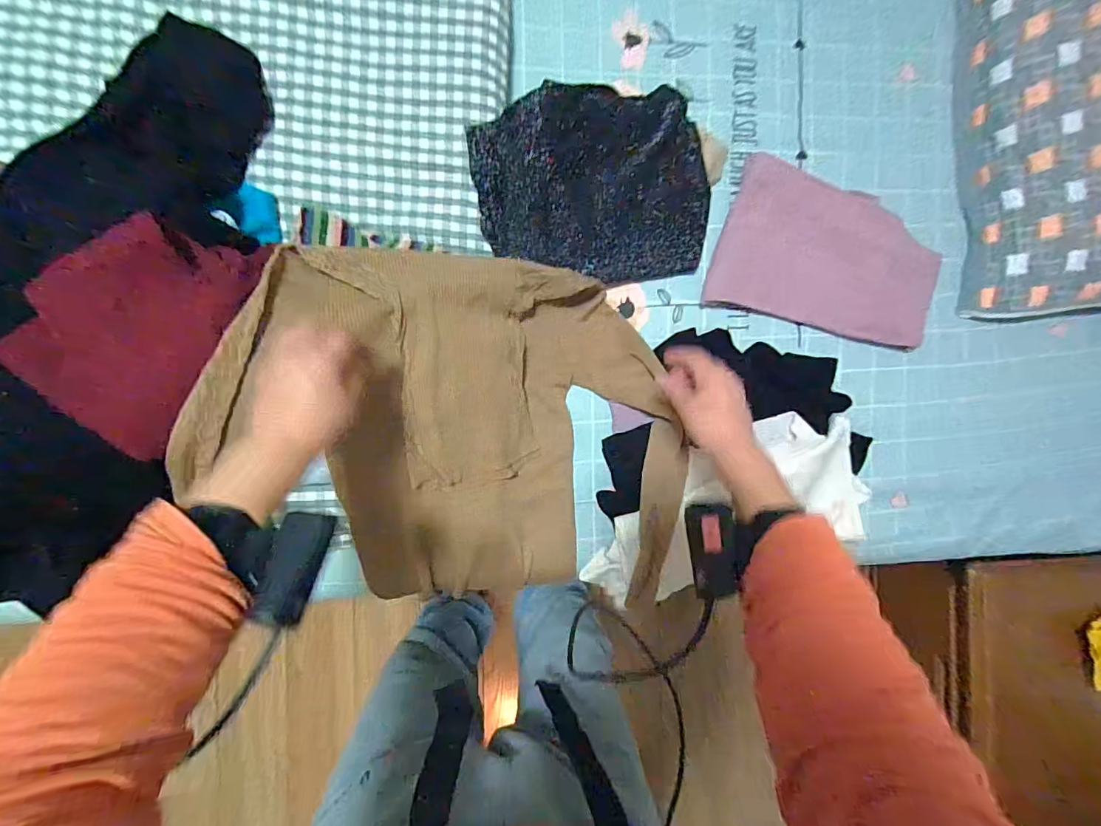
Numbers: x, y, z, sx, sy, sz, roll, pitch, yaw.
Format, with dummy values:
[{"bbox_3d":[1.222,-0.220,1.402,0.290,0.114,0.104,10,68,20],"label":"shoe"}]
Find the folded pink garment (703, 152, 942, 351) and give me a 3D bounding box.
[{"bbox_3d":[0.378,-0.211,0.653,0.301,0.034,0.199,16,87,-7],"label":"folded pink garment"}]

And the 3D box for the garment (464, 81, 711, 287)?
[{"bbox_3d":[0.056,-0.260,0.577,0.278,0.110,0.202,-13,91,-8],"label":"garment"}]

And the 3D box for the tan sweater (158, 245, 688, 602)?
[{"bbox_3d":[-0.081,0.020,0.529,0.436,0.166,0.382,-7,91,-7],"label":"tan sweater"}]

